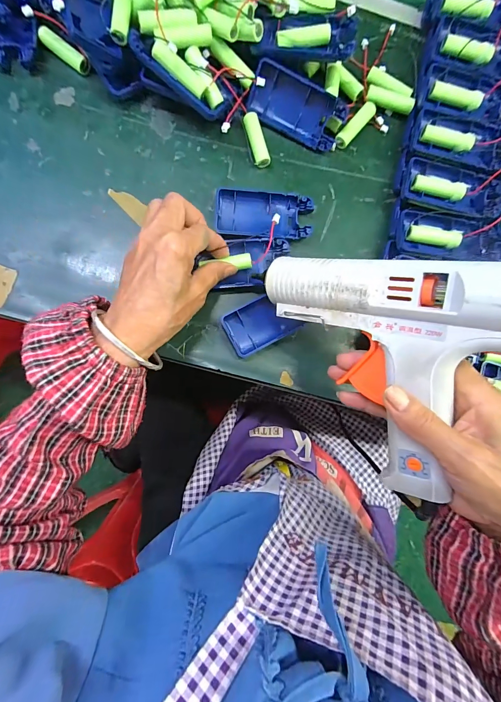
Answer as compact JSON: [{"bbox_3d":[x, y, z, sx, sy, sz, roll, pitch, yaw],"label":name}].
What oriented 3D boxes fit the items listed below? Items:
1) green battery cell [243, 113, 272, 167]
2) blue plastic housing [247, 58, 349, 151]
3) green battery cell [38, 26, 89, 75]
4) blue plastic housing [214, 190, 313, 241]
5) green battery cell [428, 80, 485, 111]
[{"bbox_3d":[0.006,-0.208,0.321,0.016,0.011,0.051,-14,89,-5],"label":"green battery cell"},{"bbox_3d":[0.046,-0.237,0.319,0.094,0.025,0.049,24,119,-2],"label":"blue plastic housing"},{"bbox_3d":[-0.176,-0.284,0.309,0.046,0.013,0.014,35,85,-2],"label":"green battery cell"},{"bbox_3d":[0.013,-0.134,0.322,0.092,0.015,0.043,4,87,-5],"label":"blue plastic housing"},{"bbox_3d":[0.204,-0.252,0.323,0.057,0.015,0.013,12,86,-4],"label":"green battery cell"}]

